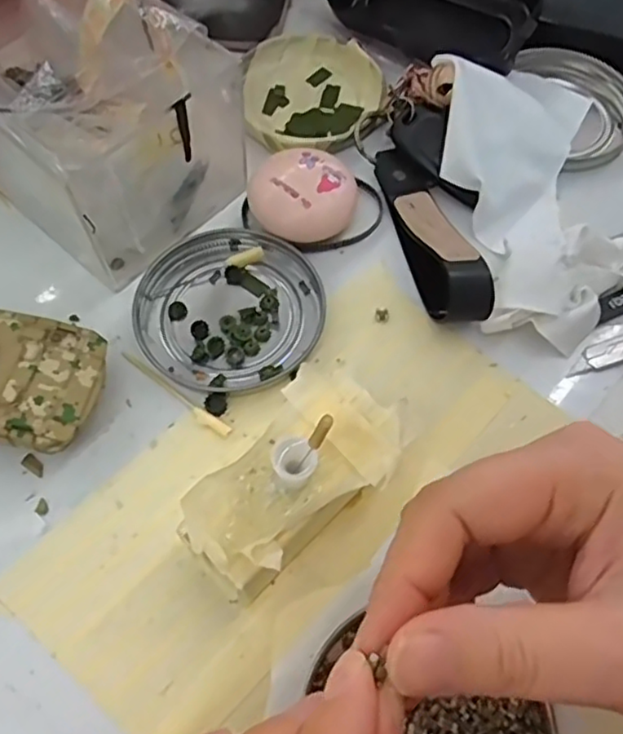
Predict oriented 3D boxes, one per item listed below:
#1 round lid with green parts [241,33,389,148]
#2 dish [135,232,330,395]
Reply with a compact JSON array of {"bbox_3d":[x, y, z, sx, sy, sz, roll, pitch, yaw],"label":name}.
[{"bbox_3d":[0.000,-0.143,0.341,0.072,0.012,0.080,0,63,0],"label":"round lid with green parts"},{"bbox_3d":[-0.036,-0.026,0.282,0.077,0.008,0.075,0,63,0],"label":"dish"}]

